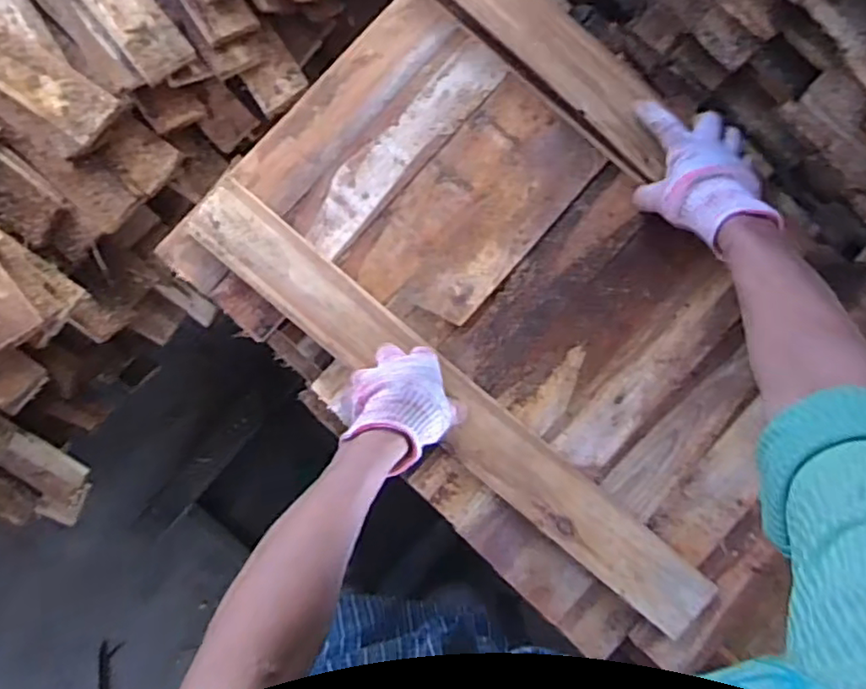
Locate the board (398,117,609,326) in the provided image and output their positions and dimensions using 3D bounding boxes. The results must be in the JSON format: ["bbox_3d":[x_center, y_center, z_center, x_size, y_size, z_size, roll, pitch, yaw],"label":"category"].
[{"bbox_3d":[0.078,-0.126,0.673,0.070,0.010,0.247,42,87,0],"label":"board"}]

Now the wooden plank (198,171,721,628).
[{"bbox_3d":[0.022,0.065,0.649,0.639,0.019,0.071,40,87,0],"label":"wooden plank"}]

